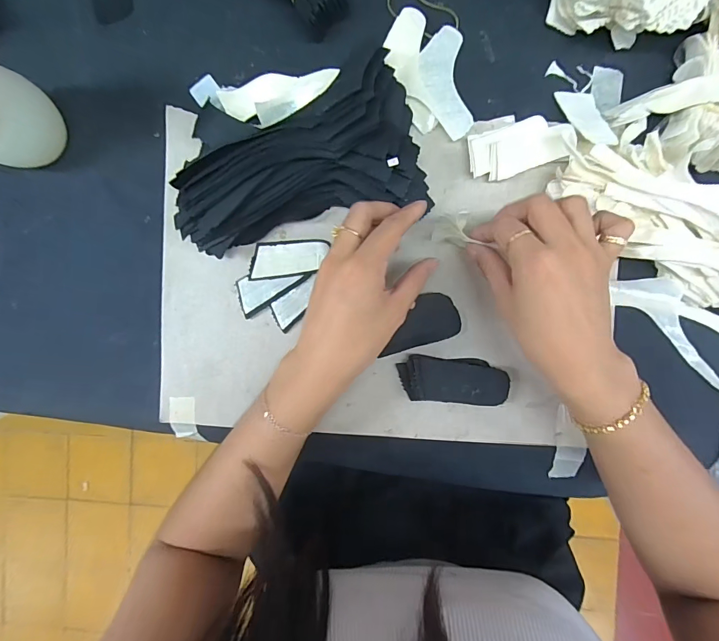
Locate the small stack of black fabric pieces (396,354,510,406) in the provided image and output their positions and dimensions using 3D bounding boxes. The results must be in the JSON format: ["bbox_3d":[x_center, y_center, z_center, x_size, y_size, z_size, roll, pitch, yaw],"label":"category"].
[{"bbox_3d":[0.078,0.050,0.324,0.088,0.017,0.038,1,93,5],"label":"small stack of black fabric pieces"}]

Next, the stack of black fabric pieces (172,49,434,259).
[{"bbox_3d":[-0.055,-0.127,0.304,0.202,0.059,0.123,-12,91,5],"label":"stack of black fabric pieces"}]

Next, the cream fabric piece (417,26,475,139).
[{"bbox_3d":[0.069,-0.195,0.318,0.038,0.015,0.091,-5,92,5],"label":"cream fabric piece"}]

